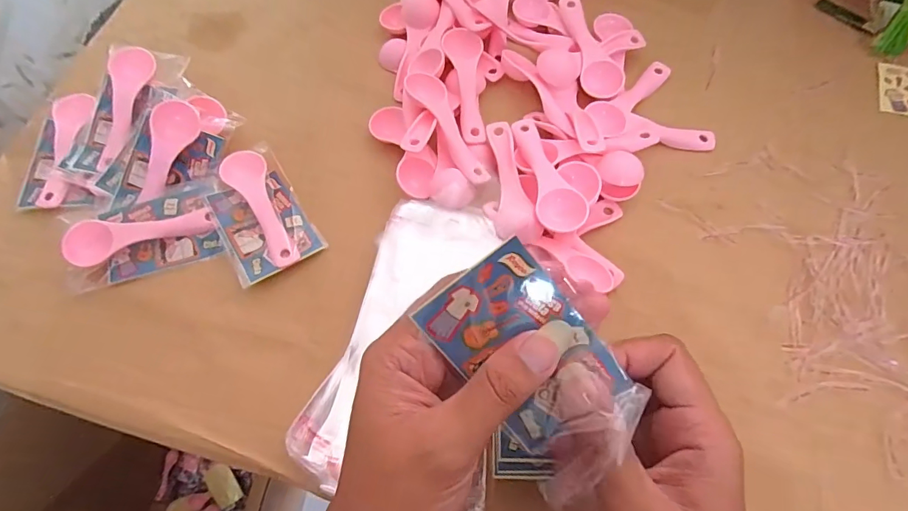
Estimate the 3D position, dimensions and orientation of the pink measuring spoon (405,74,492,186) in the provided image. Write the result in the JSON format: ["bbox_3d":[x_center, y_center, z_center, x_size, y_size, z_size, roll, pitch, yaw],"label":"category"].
[{"bbox_3d":[-0.007,-0.104,0.361,0.031,0.023,0.108,-22,67,-7],"label":"pink measuring spoon"}]

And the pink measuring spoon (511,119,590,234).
[{"bbox_3d":[0.072,-0.065,0.341,0.035,0.016,0.111,-9,67,-1],"label":"pink measuring spoon"}]

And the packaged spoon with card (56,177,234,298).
[{"bbox_3d":[-0.240,-0.020,0.349,0.112,0.023,0.063,-18,67,-5],"label":"packaged spoon with card"}]

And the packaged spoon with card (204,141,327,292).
[{"bbox_3d":[-0.159,-0.036,0.359,0.066,0.013,0.111,-32,69,-10],"label":"packaged spoon with card"}]

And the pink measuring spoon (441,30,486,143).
[{"bbox_3d":[0.013,-0.147,0.382,0.032,0.013,0.118,-7,67,0],"label":"pink measuring spoon"}]

